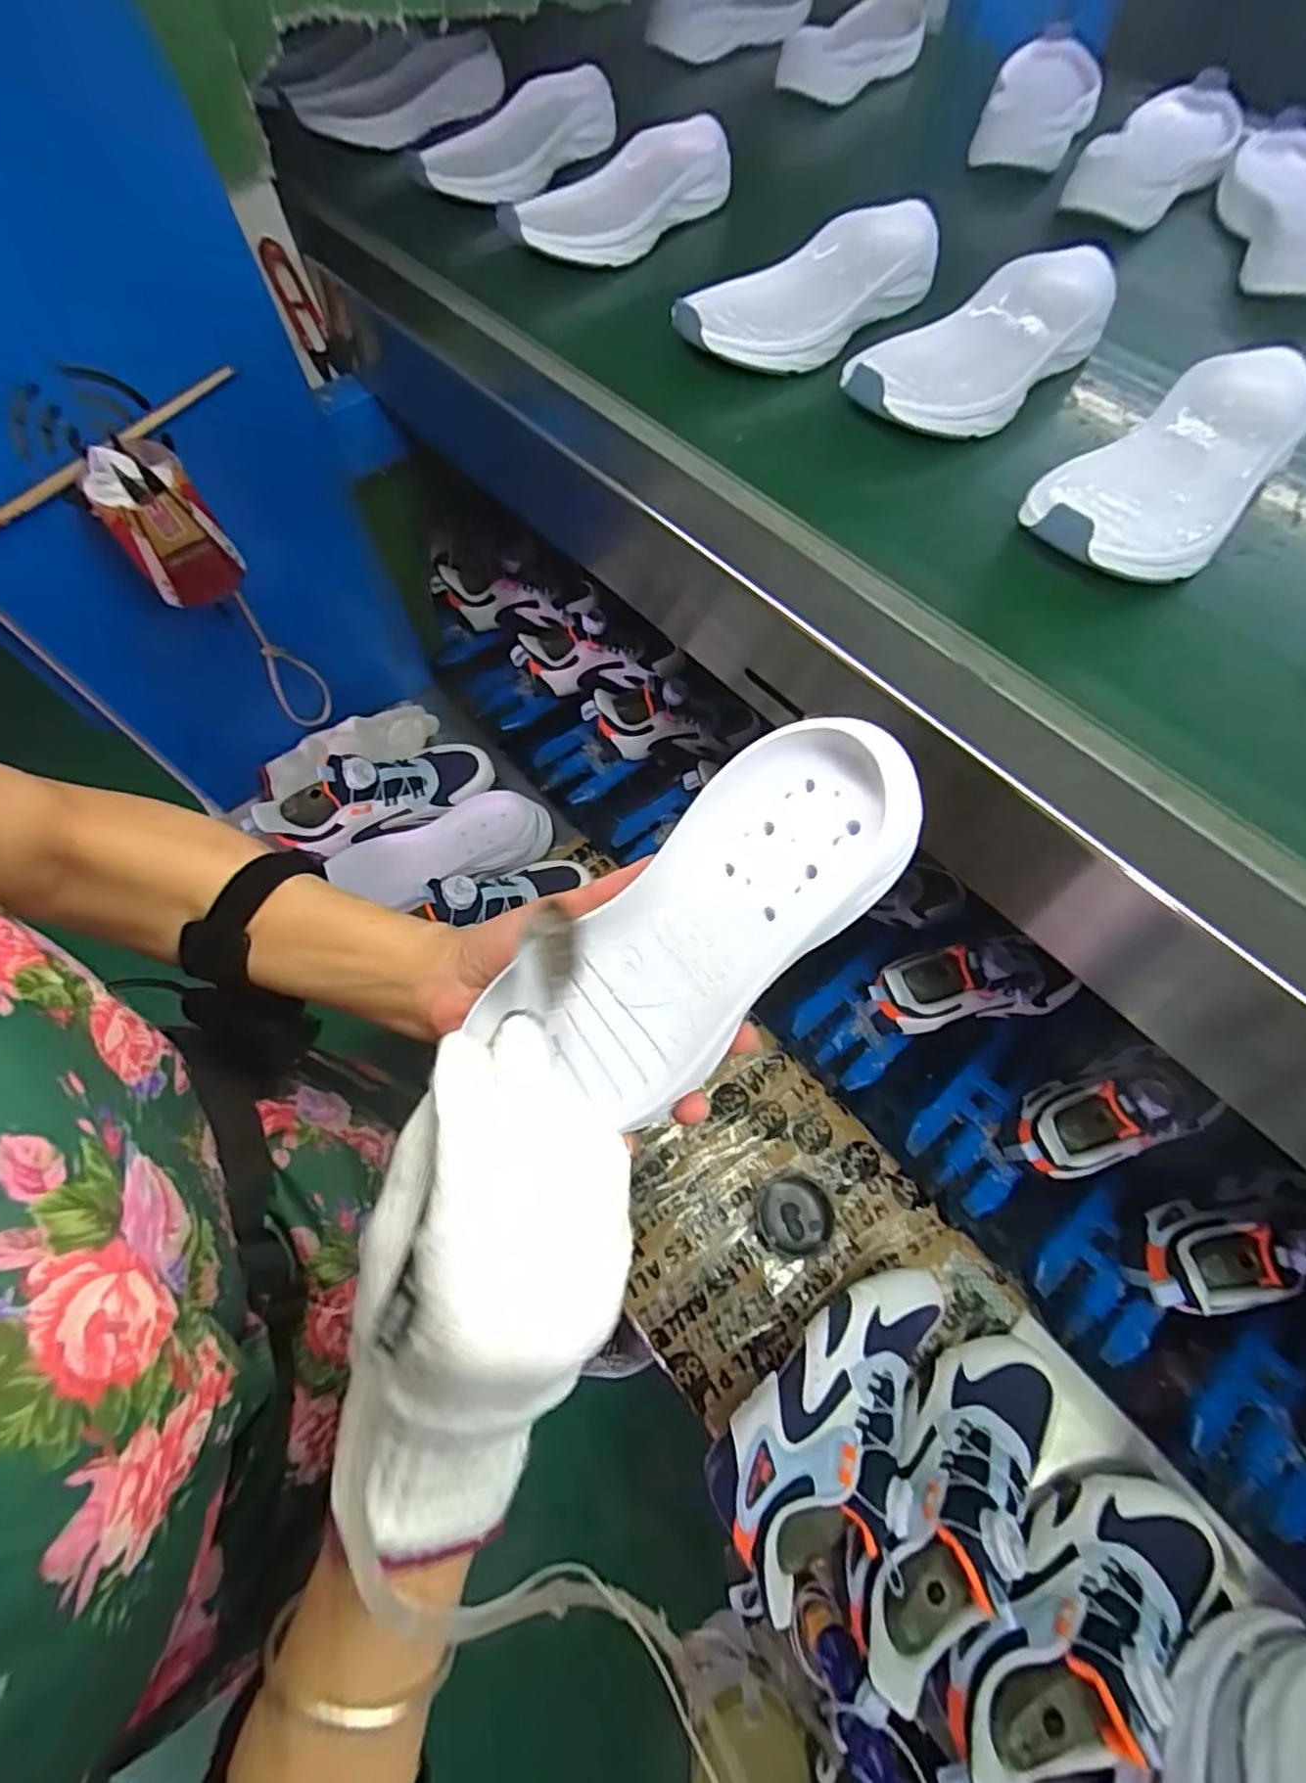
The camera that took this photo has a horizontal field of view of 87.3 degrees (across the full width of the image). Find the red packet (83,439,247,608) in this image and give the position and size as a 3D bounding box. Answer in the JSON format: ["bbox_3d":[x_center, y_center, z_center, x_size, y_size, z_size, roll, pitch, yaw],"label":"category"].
[{"bbox_3d":[-0.354,-0.265,0.498,0.065,0.098,0.060,-38,68,-15],"label":"red packet"}]

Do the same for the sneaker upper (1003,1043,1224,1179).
[{"bbox_3d":[0.386,0.186,0.580,0.197,0.099,0.073,-12,63,-20],"label":"sneaker upper"}]

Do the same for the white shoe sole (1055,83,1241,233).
[{"bbox_3d":[0.380,-0.547,0.512,0.075,0.043,0.184,35,70,18],"label":"white shoe sole"}]

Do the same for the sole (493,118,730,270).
[{"bbox_3d":[-0.018,-0.501,0.497,0.170,0.038,0.094,-28,66,-11],"label":"sole"}]

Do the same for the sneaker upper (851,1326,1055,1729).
[{"bbox_3d":[0.205,0.387,0.434,0.081,0.079,0.229,39,53,19],"label":"sneaker upper"}]

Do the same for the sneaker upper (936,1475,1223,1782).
[{"bbox_3d":[0.266,0.443,0.404,0.225,0.093,0.073,-20,63,-26],"label":"sneaker upper"}]

